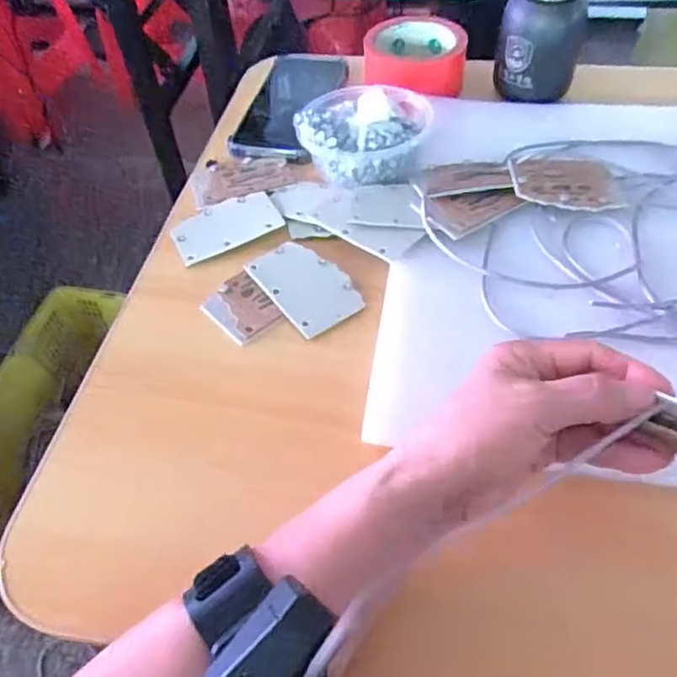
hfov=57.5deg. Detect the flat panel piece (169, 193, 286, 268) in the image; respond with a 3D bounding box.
[{"bbox_3d":[-0.091,-0.091,0.494,0.083,0.006,0.055,-23,54,-13],"label":"flat panel piece"}]

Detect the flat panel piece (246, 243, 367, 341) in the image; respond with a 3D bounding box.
[{"bbox_3d":[-0.025,-0.040,0.450,0.053,0.006,0.085,-31,56,-19],"label":"flat panel piece"}]

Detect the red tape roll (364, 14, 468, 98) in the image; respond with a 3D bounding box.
[{"bbox_3d":[0.075,-0.276,0.606,0.098,0.043,0.087,1,52,5],"label":"red tape roll"}]

